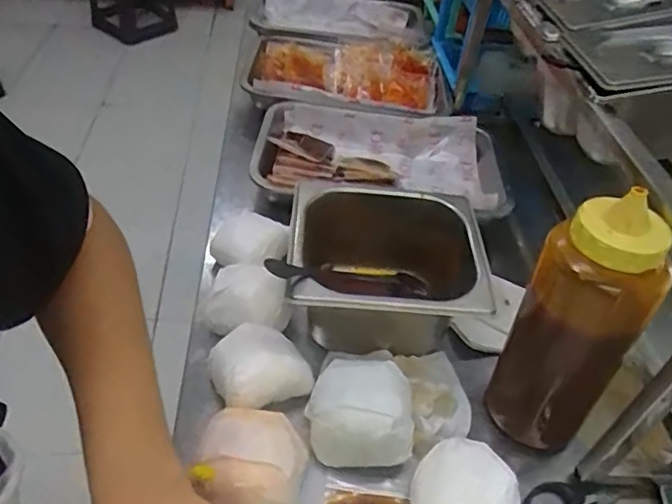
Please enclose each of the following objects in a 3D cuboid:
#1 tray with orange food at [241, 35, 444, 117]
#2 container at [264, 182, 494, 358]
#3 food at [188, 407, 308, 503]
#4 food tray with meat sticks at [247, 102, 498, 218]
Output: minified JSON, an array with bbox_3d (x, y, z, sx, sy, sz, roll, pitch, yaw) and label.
[{"bbox_3d":[0.015,-0.268,0.883,0.297,0.049,0.211,9,42,2],"label":"tray with orange food"},{"bbox_3d":[0.040,0.017,0.539,0.173,0.100,0.158,6,42,-1],"label":"container"},{"bbox_3d":[-0.062,0.160,0.418,0.075,0.044,0.081,4,42,-4],"label":"food"},{"bbox_3d":[0.052,-0.110,0.736,0.300,0.064,0.208,8,42,0],"label":"food tray with meat sticks"}]

